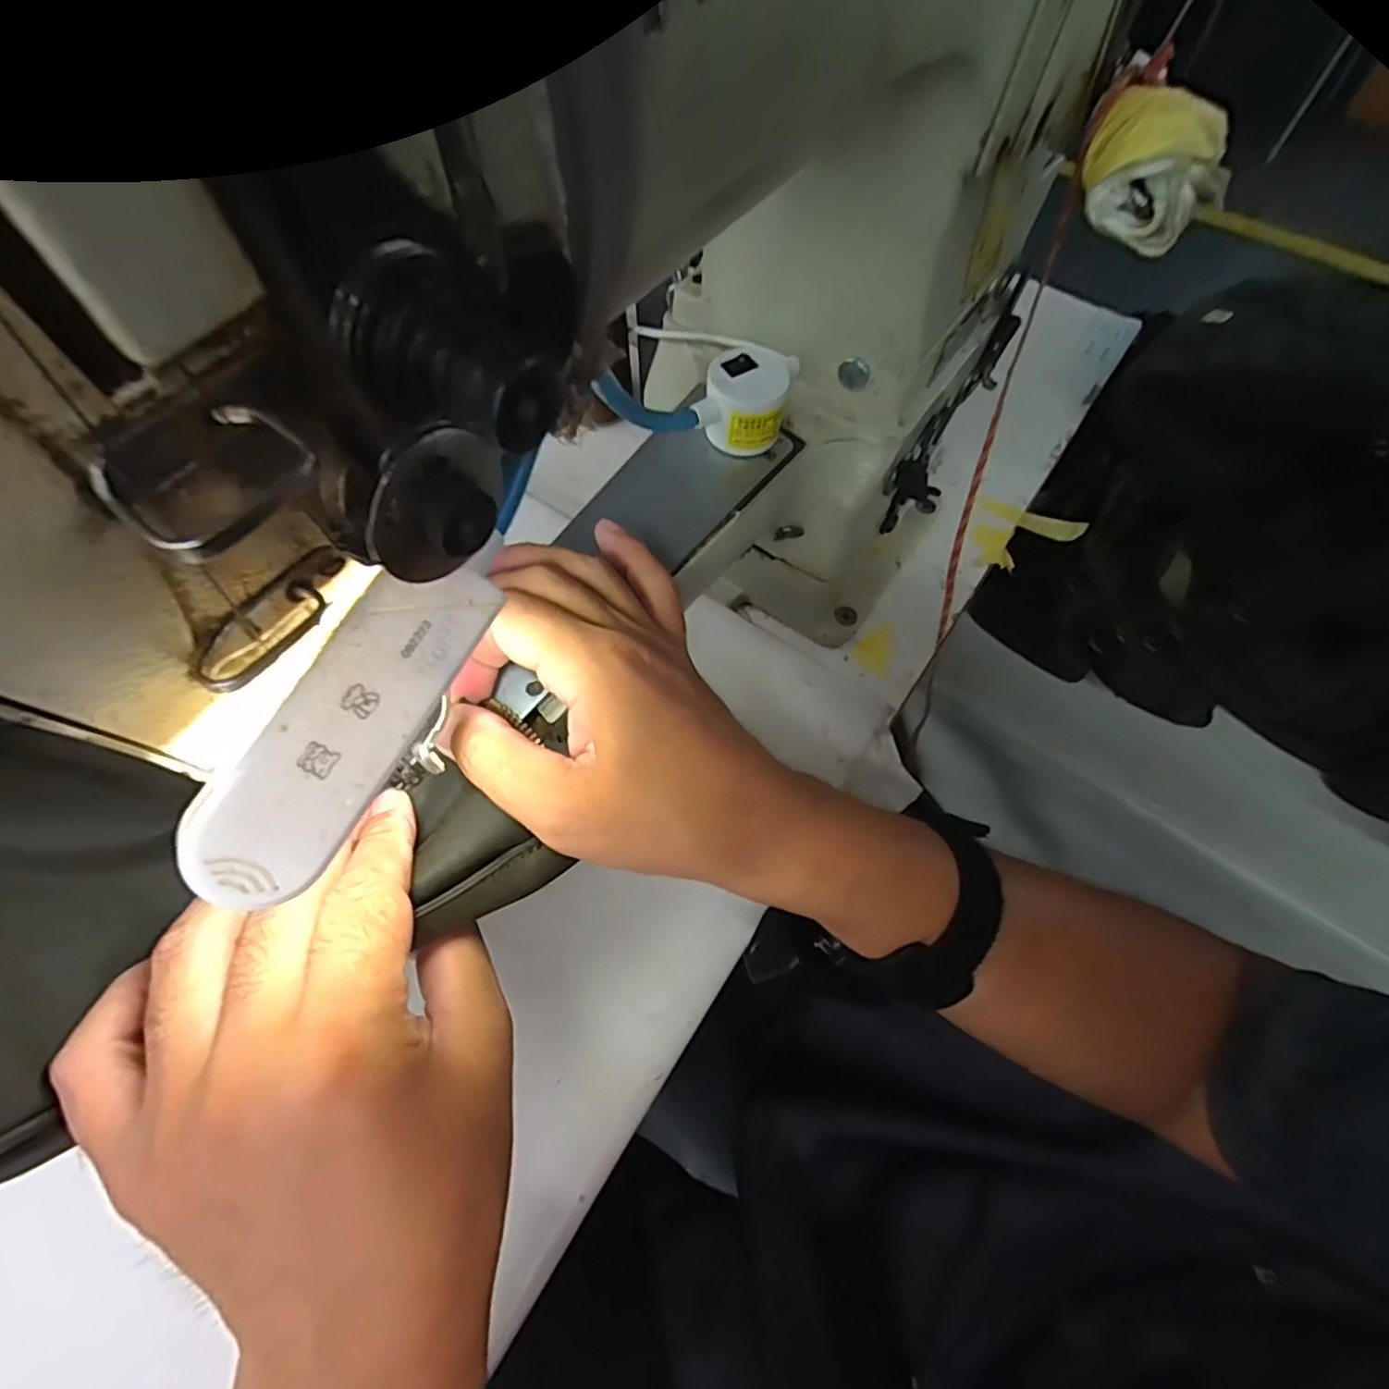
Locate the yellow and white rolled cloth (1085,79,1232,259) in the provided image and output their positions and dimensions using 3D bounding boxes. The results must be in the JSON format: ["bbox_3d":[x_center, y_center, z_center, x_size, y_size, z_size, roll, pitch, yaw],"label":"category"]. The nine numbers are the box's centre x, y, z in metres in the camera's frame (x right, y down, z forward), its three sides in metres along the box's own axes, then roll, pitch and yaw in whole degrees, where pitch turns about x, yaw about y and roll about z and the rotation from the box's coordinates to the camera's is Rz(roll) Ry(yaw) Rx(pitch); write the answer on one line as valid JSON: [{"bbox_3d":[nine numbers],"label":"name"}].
[{"bbox_3d":[0.147,-0.170,0.204,0.040,0.025,0.047,25,67,11],"label":"yellow and white rolled cloth"}]

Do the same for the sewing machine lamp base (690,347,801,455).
[{"bbox_3d":[0.023,-0.134,0.296,0.039,0.035,0.042,15,66,7],"label":"sewing machine lamp base"}]

